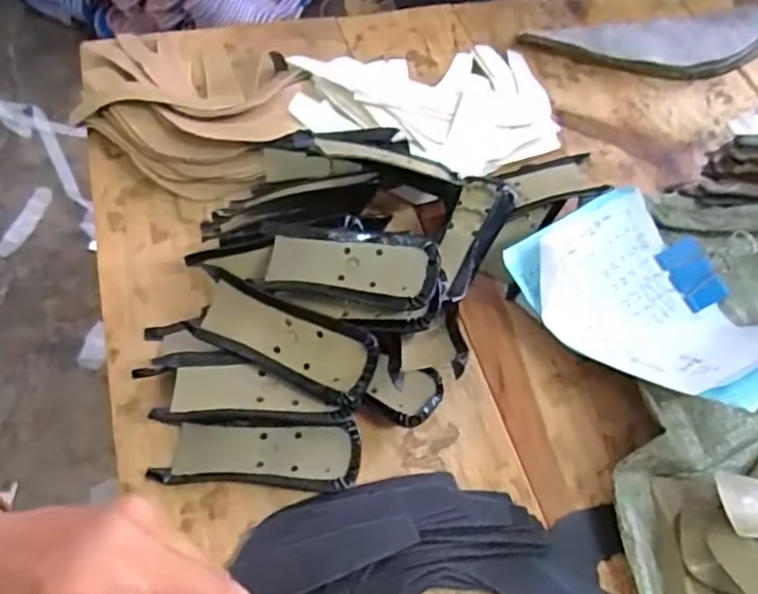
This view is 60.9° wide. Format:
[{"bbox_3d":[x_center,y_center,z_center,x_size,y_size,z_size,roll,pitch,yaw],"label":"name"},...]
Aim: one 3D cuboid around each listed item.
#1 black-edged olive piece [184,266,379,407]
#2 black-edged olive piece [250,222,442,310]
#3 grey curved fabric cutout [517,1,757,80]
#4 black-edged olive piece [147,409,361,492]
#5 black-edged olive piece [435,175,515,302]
[{"bbox_3d":[-0.056,0.024,0.381,0.110,0.010,0.044,23,94,9],"label":"black-edged olive piece"},{"bbox_3d":[-0.020,-0.019,0.393,0.112,0.008,0.044,8,77,17],"label":"black-edged olive piece"},{"bbox_3d":[0.306,-0.257,0.645,0.317,0.017,0.093,-15,59,-15],"label":"grey curved fabric cutout"},{"bbox_3d":[-0.070,0.086,0.371,0.115,0.022,0.039,2,59,0],"label":"black-edged olive piece"},{"bbox_3d":[0.061,-0.044,0.453,0.036,0.012,0.101,23,61,13],"label":"black-edged olive piece"}]

